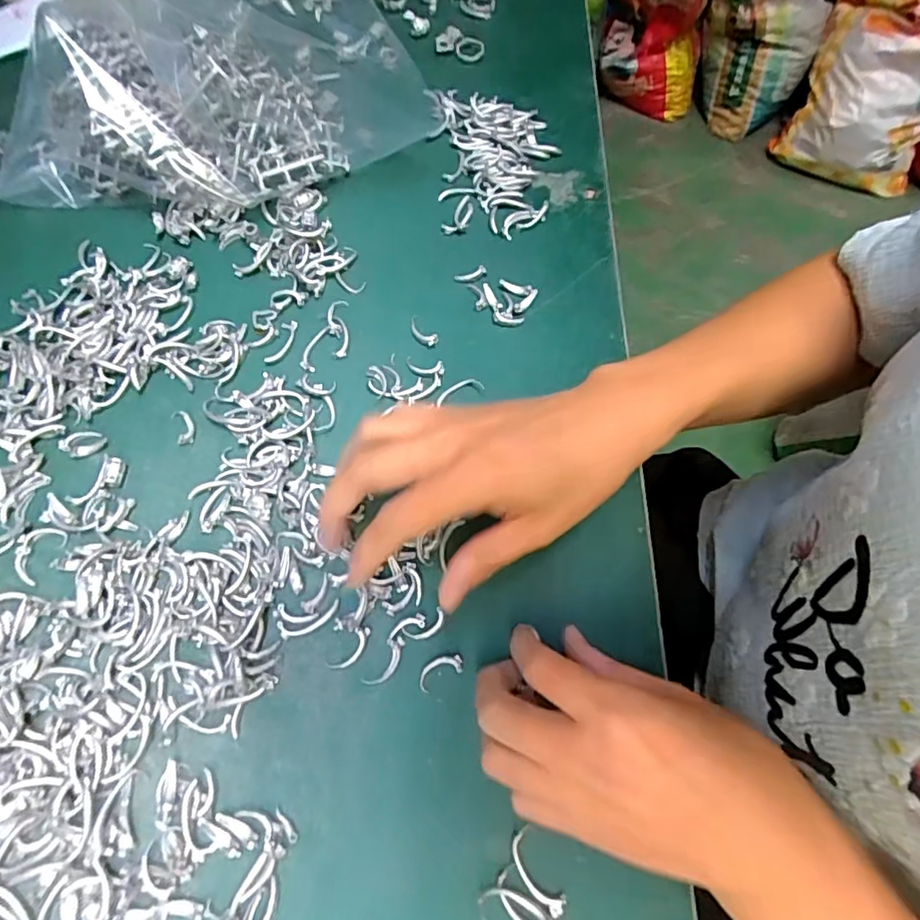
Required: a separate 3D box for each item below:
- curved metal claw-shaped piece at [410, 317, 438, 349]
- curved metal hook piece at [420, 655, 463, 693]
[{"bbox_3d":[-0.023,-0.076,0.337,0.025,0.004,0.010,43,71,15],"label":"curved metal claw-shaped piece"},{"bbox_3d":[-0.009,0.098,0.263,0.022,0.004,0.010,-27,70,-14],"label":"curved metal hook piece"}]

